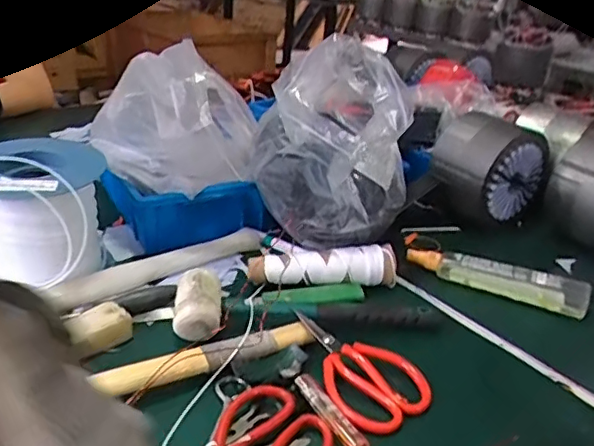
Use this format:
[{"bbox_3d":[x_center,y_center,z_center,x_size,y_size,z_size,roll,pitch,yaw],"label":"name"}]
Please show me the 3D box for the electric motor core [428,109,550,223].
[{"bbox_3d":[0.300,-0.095,0.895,0.123,0.142,0.120,-10,30,-27],"label":"electric motor core"}]

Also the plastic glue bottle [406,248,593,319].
[{"bbox_3d":[0.250,0.064,0.729,0.216,0.040,0.030,17,29,22],"label":"plastic glue bottle"}]

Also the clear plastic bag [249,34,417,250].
[{"bbox_3d":[0.038,-0.081,0.689,0.168,0.211,0.189,26,33,35],"label":"clear plastic bag"}]

